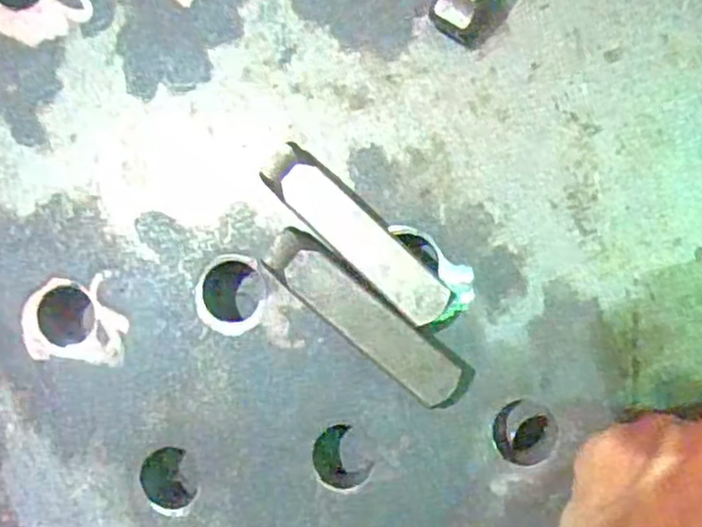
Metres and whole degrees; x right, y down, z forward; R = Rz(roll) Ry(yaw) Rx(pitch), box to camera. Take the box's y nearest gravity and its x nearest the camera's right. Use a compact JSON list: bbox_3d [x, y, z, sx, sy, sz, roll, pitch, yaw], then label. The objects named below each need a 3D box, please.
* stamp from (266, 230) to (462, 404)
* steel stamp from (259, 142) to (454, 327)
[{"bbox_3d":[0.005,0.019,0.263,0.082,0.021,0.019,41,93,5],"label":"stamp"},{"bbox_3d":[0.003,-0.010,0.263,0.082,0.020,0.019,44,93,4],"label":"steel stamp"}]

